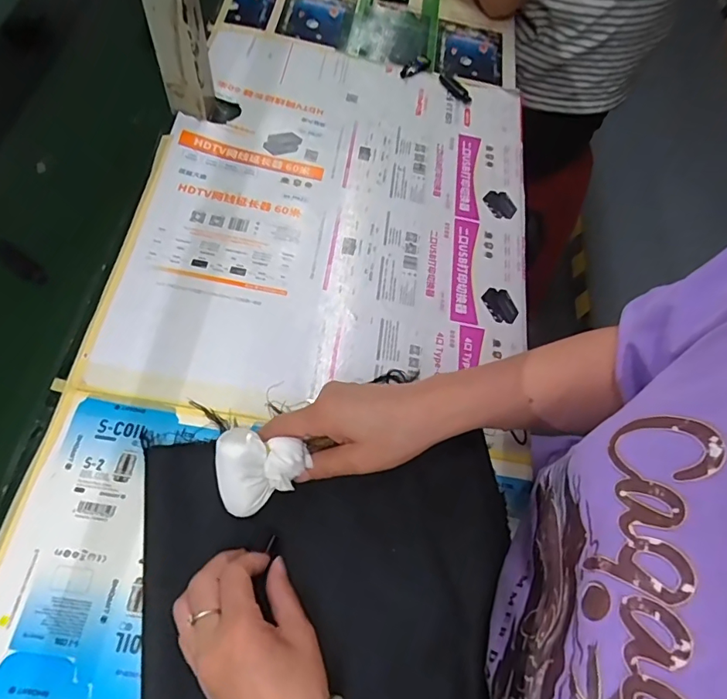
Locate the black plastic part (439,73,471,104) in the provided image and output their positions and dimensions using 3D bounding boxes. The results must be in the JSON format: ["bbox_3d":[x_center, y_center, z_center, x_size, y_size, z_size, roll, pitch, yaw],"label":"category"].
[{"bbox_3d":[0.120,-0.339,0.647,0.017,0.005,0.060,-33,70,-17],"label":"black plastic part"}]

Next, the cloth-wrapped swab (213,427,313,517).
[{"bbox_3d":[-0.070,0.083,0.337,0.057,0.042,0.049,6,64,0],"label":"cloth-wrapped swab"}]

